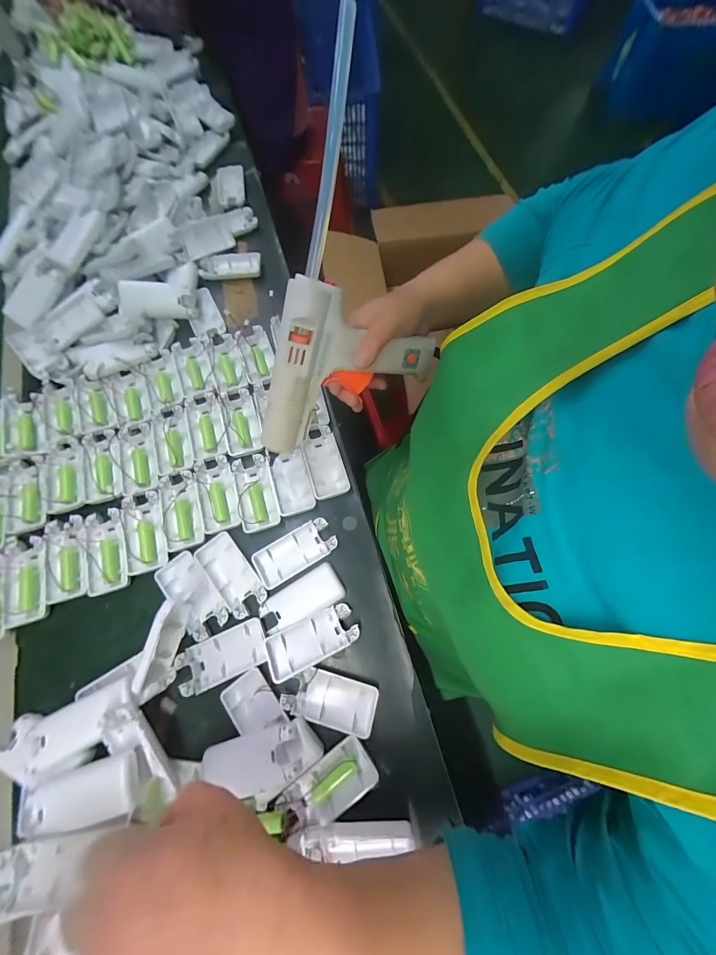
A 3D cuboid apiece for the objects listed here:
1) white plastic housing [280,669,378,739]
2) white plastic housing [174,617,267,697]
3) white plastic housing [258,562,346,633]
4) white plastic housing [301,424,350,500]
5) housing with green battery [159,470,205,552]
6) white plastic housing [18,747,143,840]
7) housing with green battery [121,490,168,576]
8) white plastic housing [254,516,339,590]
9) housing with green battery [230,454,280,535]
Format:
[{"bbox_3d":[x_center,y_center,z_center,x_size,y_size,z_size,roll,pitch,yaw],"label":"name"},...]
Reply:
[{"bbox_3d":[-0.028,0.227,0.337,0.092,0.012,0.045,15,71,4],"label":"white plastic housing"},{"bbox_3d":[-0.143,0.191,0.353,0.092,0.023,0.046,-23,73,-9],"label":"white plastic housing"},{"bbox_3d":[-0.063,0.136,0.367,0.091,0.008,0.044,-30,74,-11],"label":"white plastic housing"},{"bbox_3d":[-0.044,-0.022,0.419,0.045,0.011,0.098,-17,72,-7],"label":"white plastic housing"},{"bbox_3d":[-0.214,0.040,0.398,0.045,0.014,0.093,-16,72,-7],"label":"housing with green battery"},{"bbox_3d":[-0.241,0.279,0.289,0.093,0.016,0.043,-10,58,-8],"label":"white plastic housing"},{"bbox_3d":[-0.255,0.065,0.391,0.041,0.013,0.093,-17,72,-7],"label":"housing with green battery"},{"bbox_3d":[-0.073,0.088,0.386,0.094,0.017,0.045,-30,74,-11],"label":"white plastic housing"},{"bbox_3d":[-0.127,0.020,0.406,0.046,0.016,0.093,-15,72,-6],"label":"housing with green battery"}]

